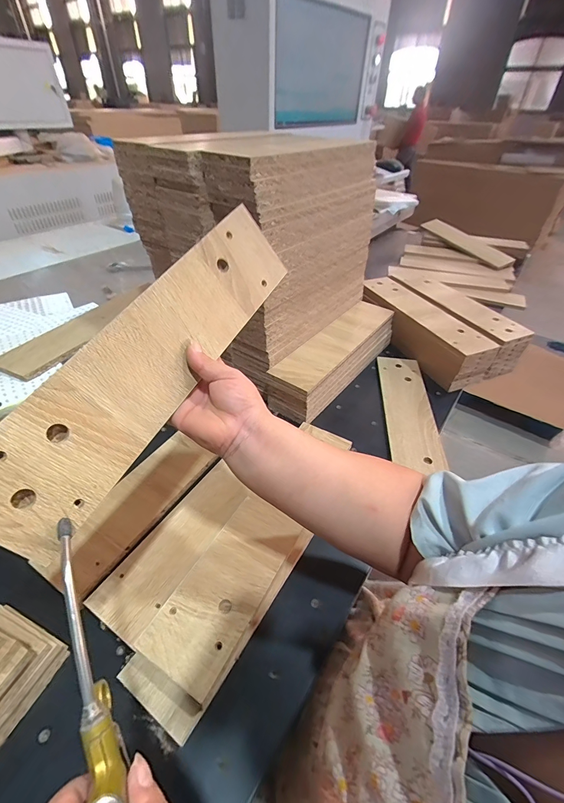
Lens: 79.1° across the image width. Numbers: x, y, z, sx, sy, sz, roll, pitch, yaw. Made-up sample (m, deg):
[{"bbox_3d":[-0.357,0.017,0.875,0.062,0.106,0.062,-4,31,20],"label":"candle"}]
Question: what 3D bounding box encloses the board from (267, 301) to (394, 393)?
[{"bbox_3d":[0.114,-0.127,0.697,0.090,0.019,0.348,29,48,28],"label":"board"}]

